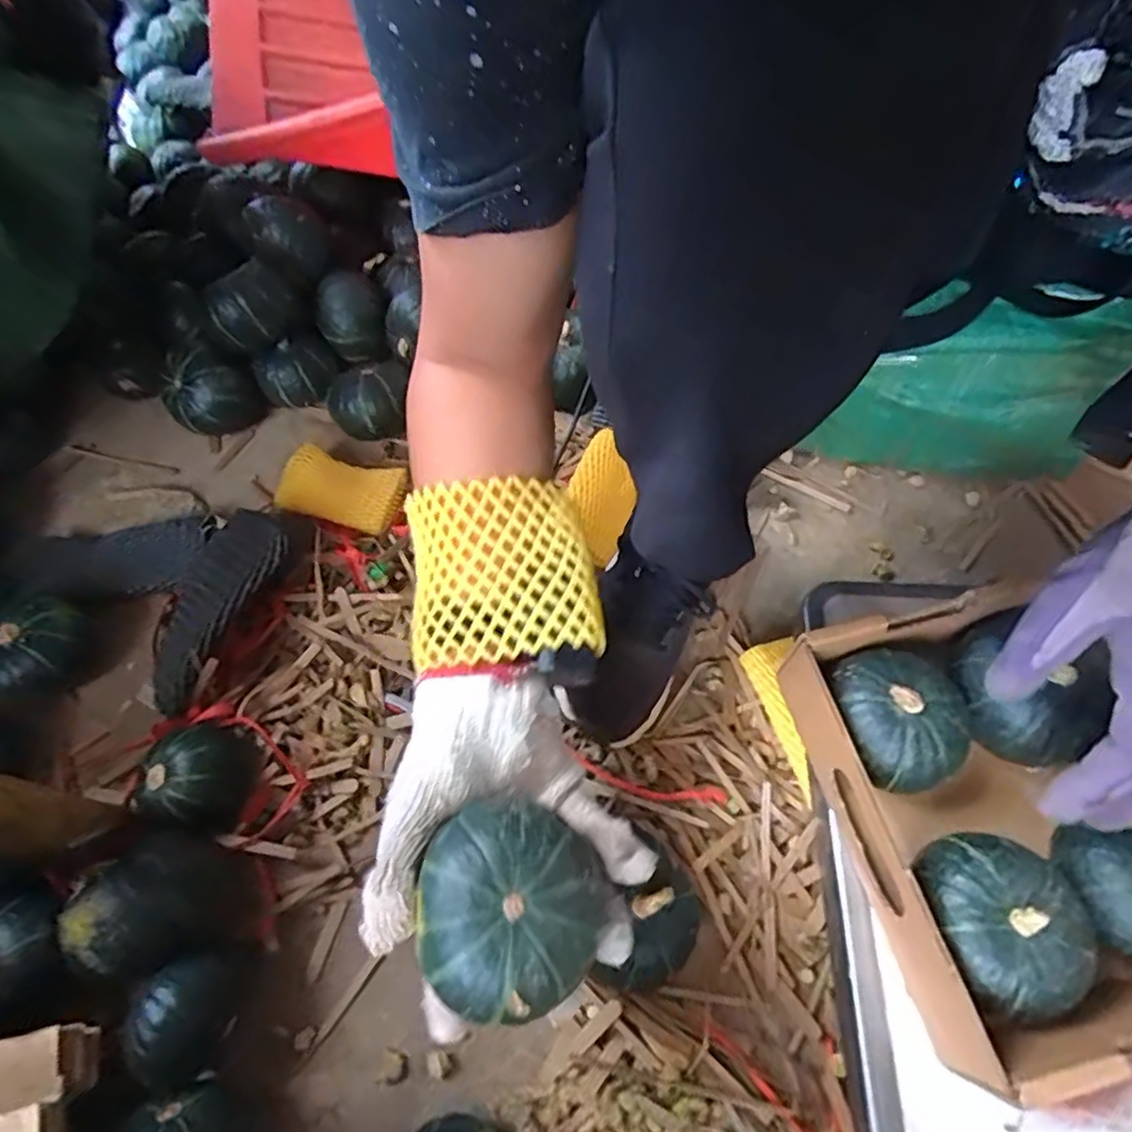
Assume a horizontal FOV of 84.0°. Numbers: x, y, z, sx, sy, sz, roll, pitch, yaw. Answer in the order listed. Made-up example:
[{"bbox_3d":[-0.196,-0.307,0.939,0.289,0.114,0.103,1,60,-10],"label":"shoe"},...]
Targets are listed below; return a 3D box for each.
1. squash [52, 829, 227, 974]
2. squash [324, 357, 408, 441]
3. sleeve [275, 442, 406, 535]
[{"bbox_3d":[-0.257,0.213,0.396,0.062,0.065,0.078,40,69,22],"label":"squash"},{"bbox_3d":[-0.194,-0.164,0.636,0.075,0.061,0.070,6,61,6],"label":"squash"},{"bbox_3d":[-0.210,-0.069,0.597,0.113,0.032,0.071,13,62,10],"label":"sleeve"}]

